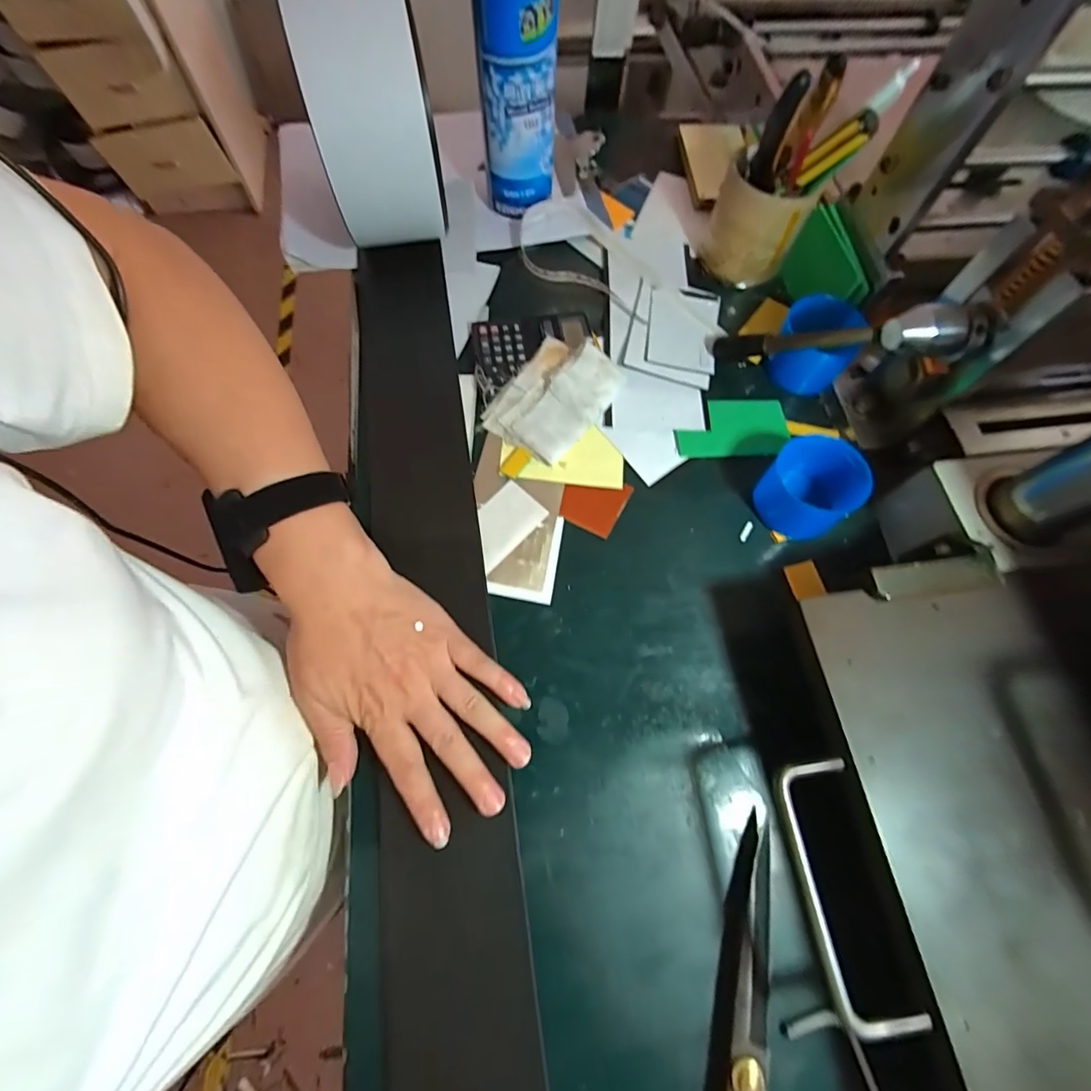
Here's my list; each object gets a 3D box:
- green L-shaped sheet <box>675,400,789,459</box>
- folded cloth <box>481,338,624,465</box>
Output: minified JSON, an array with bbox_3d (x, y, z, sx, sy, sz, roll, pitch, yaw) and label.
[{"bbox_3d":[0.158,-0.101,0.418,0.095,0.005,0.057,-1,69,-3],"label":"green L-shaped sheet"},{"bbox_3d":[0.007,-0.126,0.409,0.079,0.023,0.105,35,71,11],"label":"folded cloth"}]

